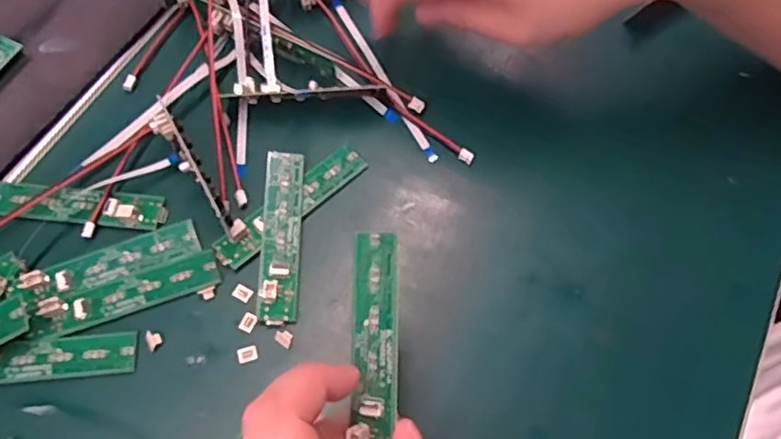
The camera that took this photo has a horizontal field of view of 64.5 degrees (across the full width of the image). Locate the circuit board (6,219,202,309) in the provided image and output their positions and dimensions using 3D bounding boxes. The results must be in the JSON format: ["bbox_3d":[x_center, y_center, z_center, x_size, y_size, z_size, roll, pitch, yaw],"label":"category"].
[{"bbox_3d":[-0.128,0.019,0.281,0.080,0.009,0.018,-22,67,-11],"label":"circuit board"}]

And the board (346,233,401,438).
[{"bbox_3d":[-0.005,0.045,0.215,0.016,0.007,0.080,1,82,0],"label":"board"}]

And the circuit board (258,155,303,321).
[{"bbox_3d":[-0.051,0.006,0.289,0.017,0.009,0.084,0,64,-1],"label":"circuit board"}]

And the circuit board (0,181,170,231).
[{"bbox_3d":[-0.149,-0.008,0.293,0.083,0.008,0.016,6,64,2],"label":"circuit board"}]

